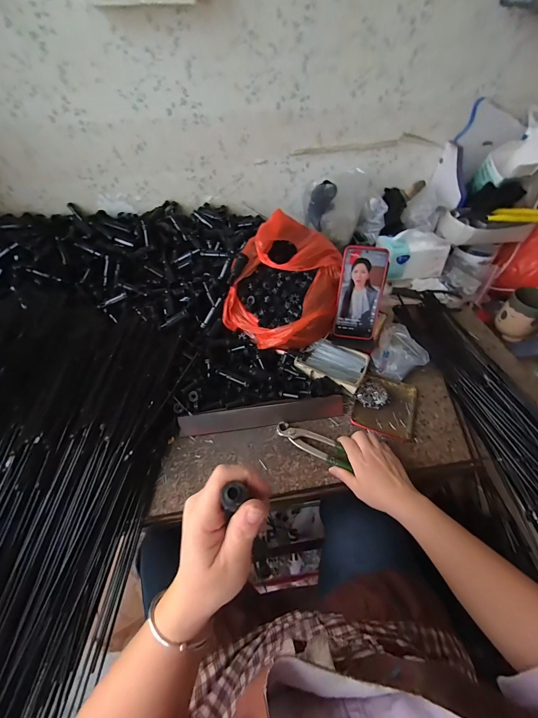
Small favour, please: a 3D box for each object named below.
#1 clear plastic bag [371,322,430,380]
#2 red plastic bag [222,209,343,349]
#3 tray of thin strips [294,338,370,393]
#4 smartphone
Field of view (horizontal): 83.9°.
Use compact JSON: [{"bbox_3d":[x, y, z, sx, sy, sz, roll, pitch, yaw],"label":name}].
[{"bbox_3d":[0.260,-0.014,0.590,0.092,0.045,0.125,26,56,20],"label":"clear plastic bag"},{"bbox_3d":[0.033,-0.143,0.584,0.207,0.151,0.250,15,53,12],"label":"red plastic bag"},{"bbox_3d":[0.123,0.005,0.576,0.122,0.024,0.091,21,55,16],"label":"tray of thin strips"},{"bbox_3d":[0.167,-0.119,0.551,0.077,0.164,0.012,7,18,6],"label":"smartphone"}]

